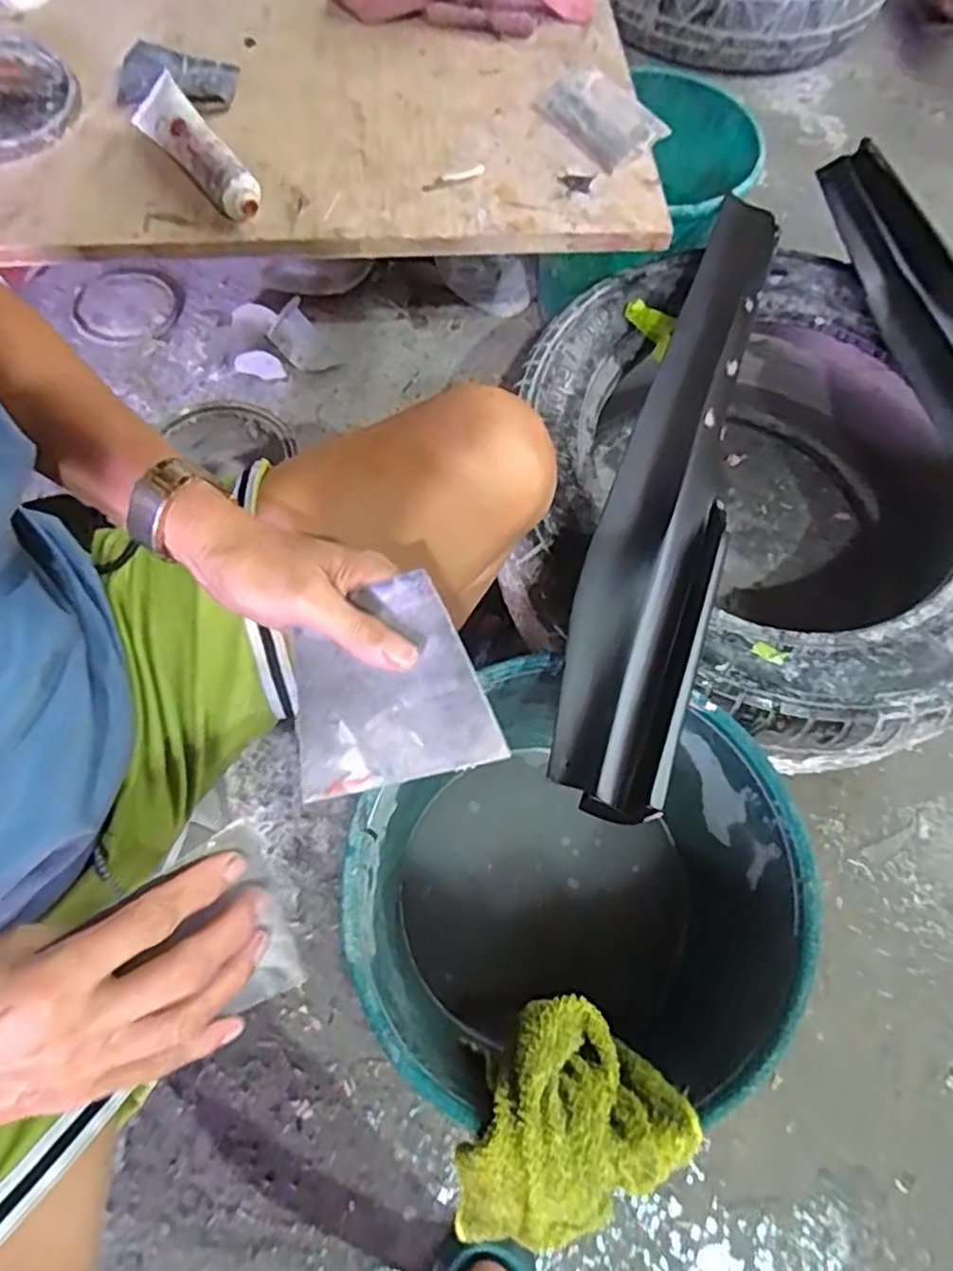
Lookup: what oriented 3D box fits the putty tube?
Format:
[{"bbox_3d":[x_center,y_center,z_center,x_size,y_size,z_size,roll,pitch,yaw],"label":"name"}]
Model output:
[{"bbox_3d":[-0.245,-0.421,0.581,0.042,0.033,0.185,-33,71,-14],"label":"putty tube"}]

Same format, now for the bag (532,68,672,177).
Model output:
[{"bbox_3d":[0.116,-0.490,0.635,0.082,0.014,0.120,-34,71,-14],"label":"bag"}]

